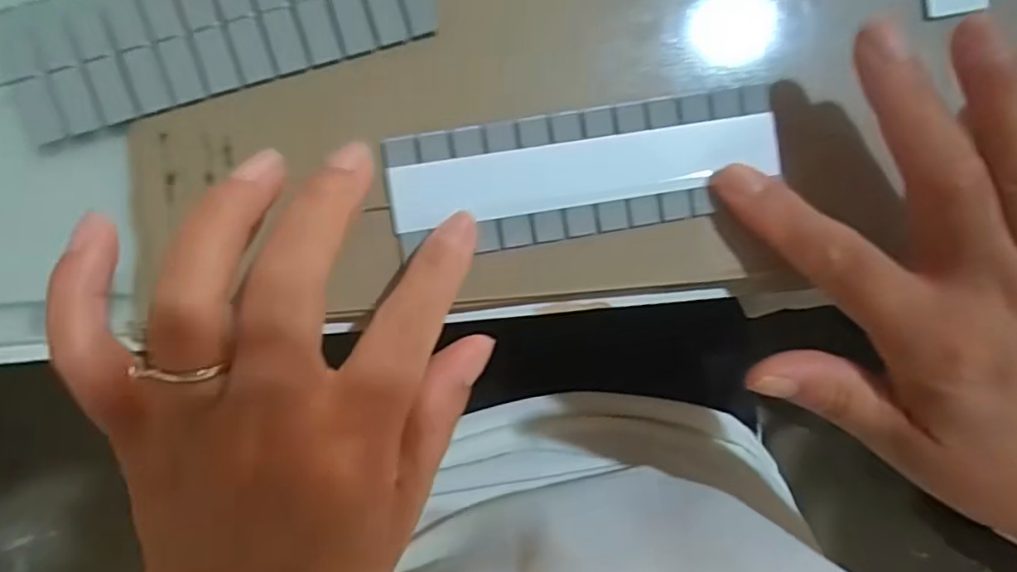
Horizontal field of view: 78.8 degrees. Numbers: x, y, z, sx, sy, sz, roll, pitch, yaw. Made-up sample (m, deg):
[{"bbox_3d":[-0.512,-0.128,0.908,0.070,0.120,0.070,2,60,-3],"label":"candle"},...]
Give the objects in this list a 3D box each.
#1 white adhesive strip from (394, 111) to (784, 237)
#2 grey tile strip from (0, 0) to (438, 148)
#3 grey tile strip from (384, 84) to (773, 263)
[{"bbox_3d":[0.026,-0.037,0.201,0.126,0.004,0.021,-10,96,-4],"label":"white adhesive strip"},{"bbox_3d":[-0.088,-0.079,0.188,0.126,0.006,0.039,-17,96,-5],"label":"grey tile strip"},{"bbox_3d":[0.026,-0.037,0.201,0.125,0.004,0.039,-10,96,-4],"label":"grey tile strip"}]

